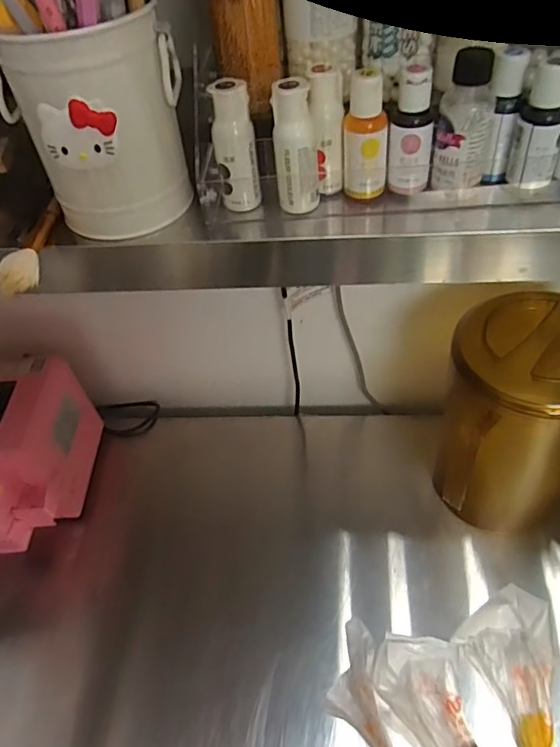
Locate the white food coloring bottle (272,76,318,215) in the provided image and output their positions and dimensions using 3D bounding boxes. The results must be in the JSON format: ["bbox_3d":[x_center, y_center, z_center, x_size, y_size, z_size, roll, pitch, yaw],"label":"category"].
[{"bbox_3d":[0.010,-0.131,0.315,0.023,0.073,0.020,0,49,7],"label":"white food coloring bottle"}]

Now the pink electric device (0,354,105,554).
[{"bbox_3d":[-0.378,0.116,0.740,0.190,0.171,0.218,-2,49,5],"label":"pink electric device"}]

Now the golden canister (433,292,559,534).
[{"bbox_3d":[0.275,0.061,0.648,0.179,0.291,0.132,-12,49,-4],"label":"golden canister"}]

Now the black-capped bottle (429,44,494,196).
[{"bbox_3d":[0.105,-0.139,0.307,0.029,0.077,0.023,9,51,15],"label":"black-capped bottle"}]

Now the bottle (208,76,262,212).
[{"bbox_3d":[-0.027,-0.135,0.324,0.025,0.072,0.019,-6,49,2],"label":"bottle"}]

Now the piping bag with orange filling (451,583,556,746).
[{"bbox_3d":[0.237,0.354,0.566,0.091,0.065,0.251,6,50,12],"label":"piping bag with orange filling"}]

